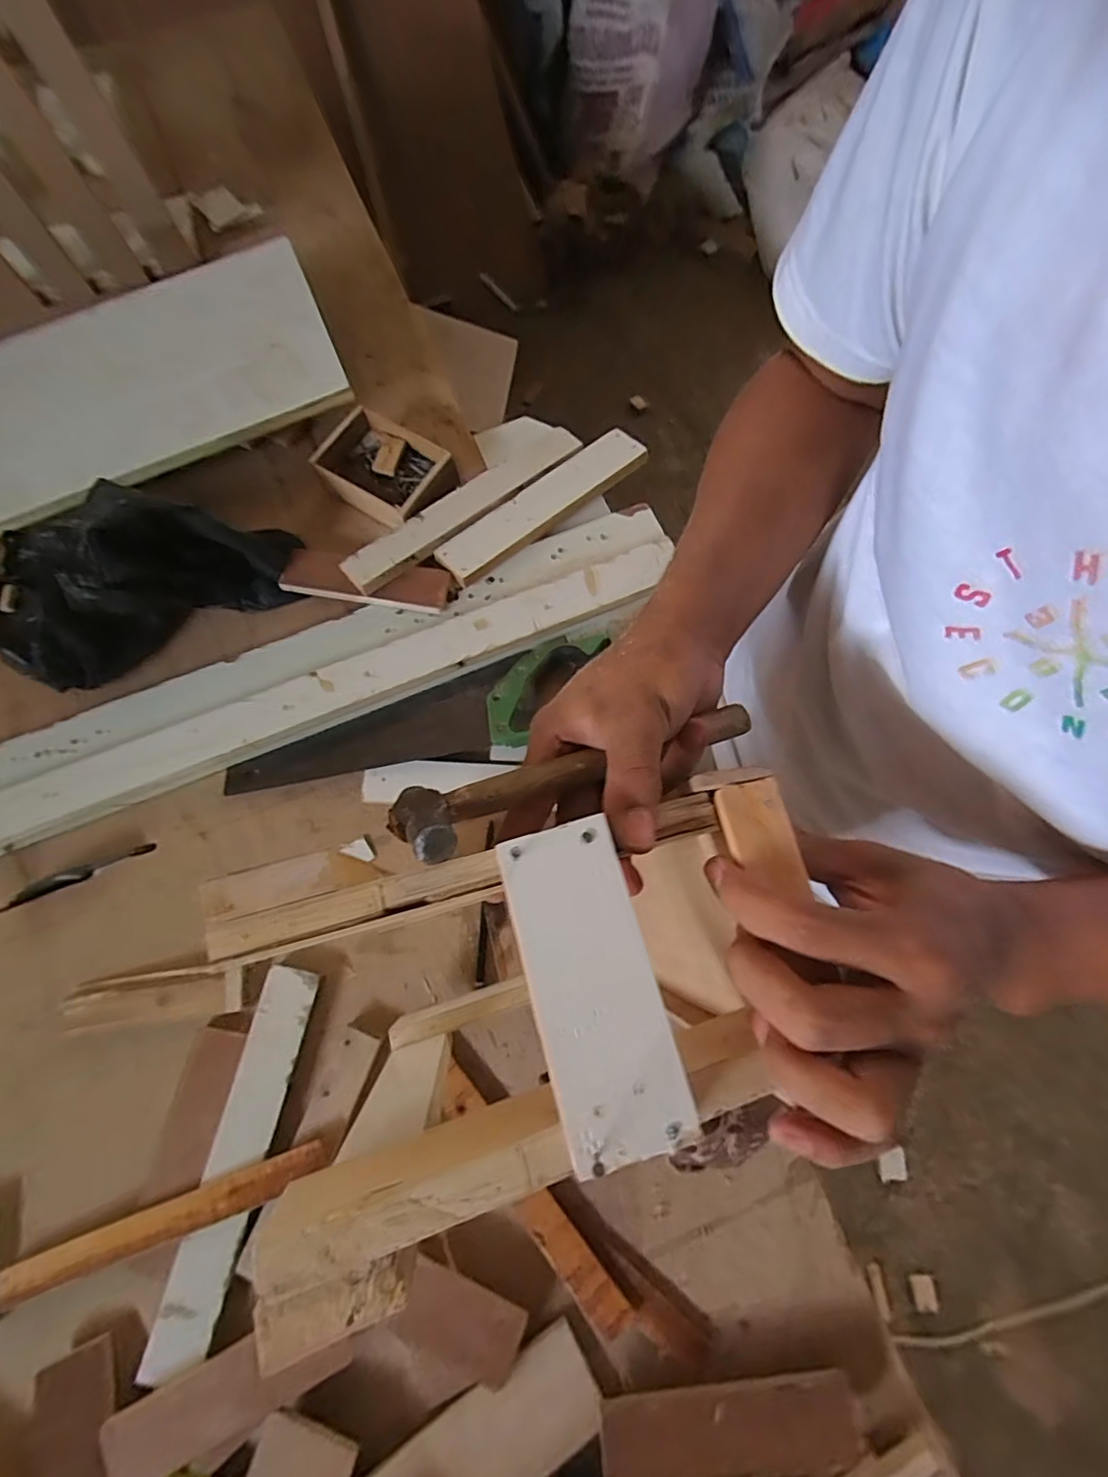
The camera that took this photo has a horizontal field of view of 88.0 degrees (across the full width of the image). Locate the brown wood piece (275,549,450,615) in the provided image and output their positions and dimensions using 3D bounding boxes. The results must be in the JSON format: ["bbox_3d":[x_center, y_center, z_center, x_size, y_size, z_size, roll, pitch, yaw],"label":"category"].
[{"bbox_3d":[-0.223,-0.188,0.673,0.200,0.019,0.054,11,74,5],"label":"brown wood piece"}]

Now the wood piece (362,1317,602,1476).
[{"bbox_3d":[-0.076,0.580,0.451,0.240,0.010,0.079,-25,71,-14],"label":"wood piece"}]

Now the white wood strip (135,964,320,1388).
[{"bbox_3d":[-0.291,0.384,0.526,0.054,0.016,0.324,12,74,5],"label":"white wood strip"}]

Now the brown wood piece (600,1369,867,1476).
[{"bbox_3d":[0.140,0.551,0.455,0.202,0.013,0.055,-6,59,-2],"label":"brown wood piece"}]

